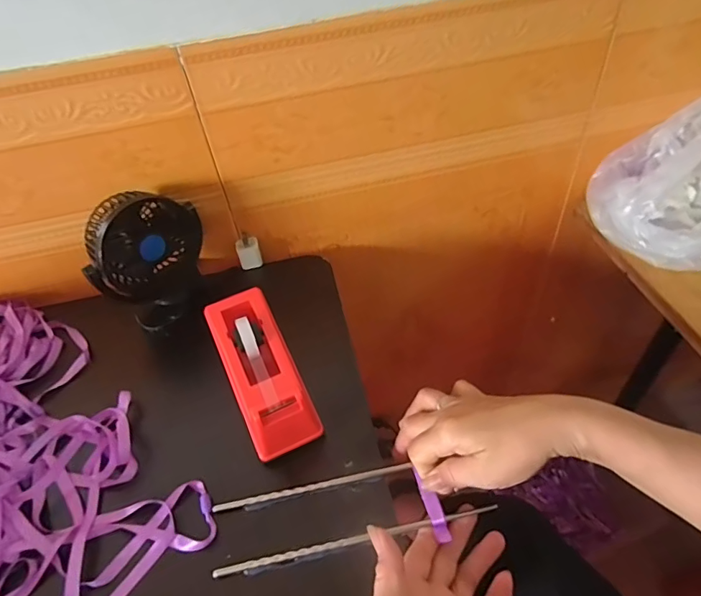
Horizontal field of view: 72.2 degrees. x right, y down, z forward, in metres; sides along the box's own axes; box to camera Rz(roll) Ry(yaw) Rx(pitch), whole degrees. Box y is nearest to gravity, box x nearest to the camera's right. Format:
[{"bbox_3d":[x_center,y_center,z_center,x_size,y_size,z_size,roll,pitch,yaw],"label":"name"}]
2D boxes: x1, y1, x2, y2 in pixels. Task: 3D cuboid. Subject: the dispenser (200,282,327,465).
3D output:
[{"bbox_3d":[-0.082,0.067,0.448,0.061,0.067,0.157,-23,49,-14],"label":"dispenser"}]

